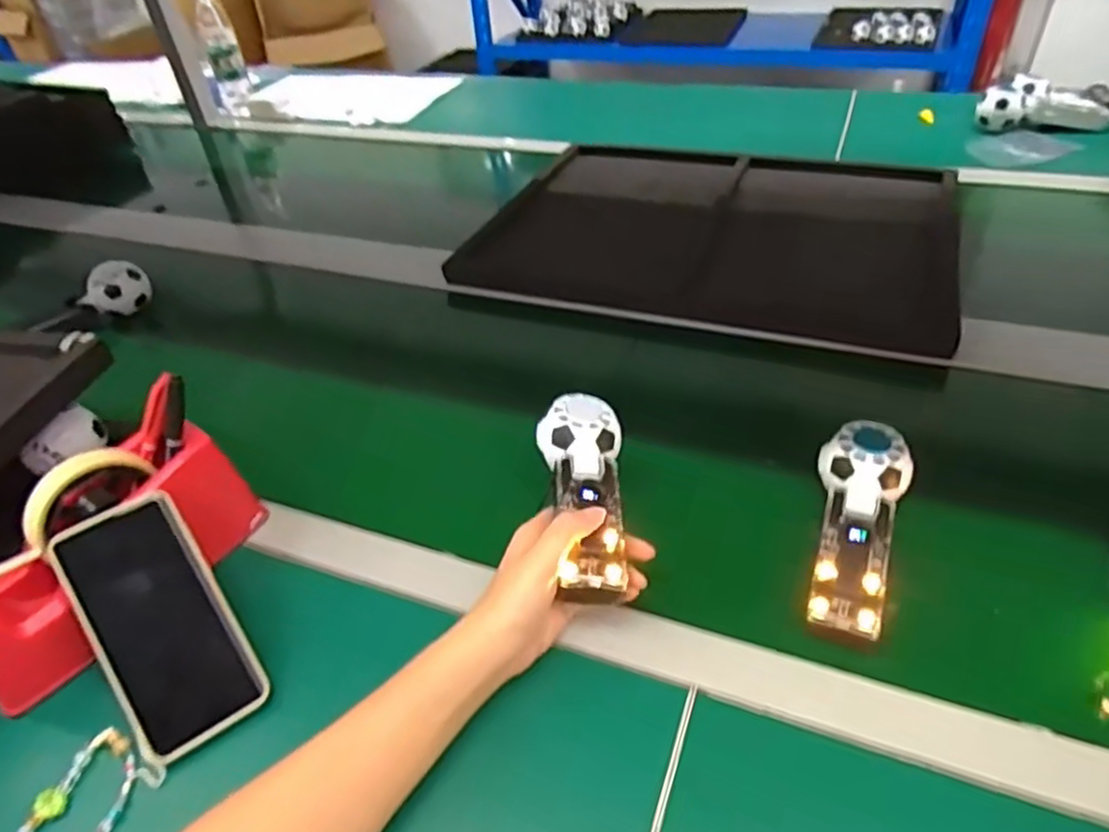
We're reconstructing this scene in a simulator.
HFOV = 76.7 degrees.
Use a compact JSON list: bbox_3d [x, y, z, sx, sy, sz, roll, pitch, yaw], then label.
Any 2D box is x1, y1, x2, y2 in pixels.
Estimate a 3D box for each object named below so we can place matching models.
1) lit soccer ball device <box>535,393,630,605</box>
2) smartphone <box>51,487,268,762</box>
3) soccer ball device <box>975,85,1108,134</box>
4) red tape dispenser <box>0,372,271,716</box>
[{"bbox_3d":[0.022,0.051,0.493,0.059,0.024,0.164,-5,46,1],"label":"lit soccer ball device"},{"bbox_3d":[-0.254,0.132,0.449,0.081,0.018,0.157,-32,79,-14],"label":"smartphone"},{"bbox_3d":[0.722,-0.462,1.046,0.176,0.056,0.086,5,41,12],"label":"soccer ball device"},{"bbox_3d":[-0.311,0.087,0.478,0.074,0.113,0.199,22,47,29],"label":"red tape dispenser"}]

